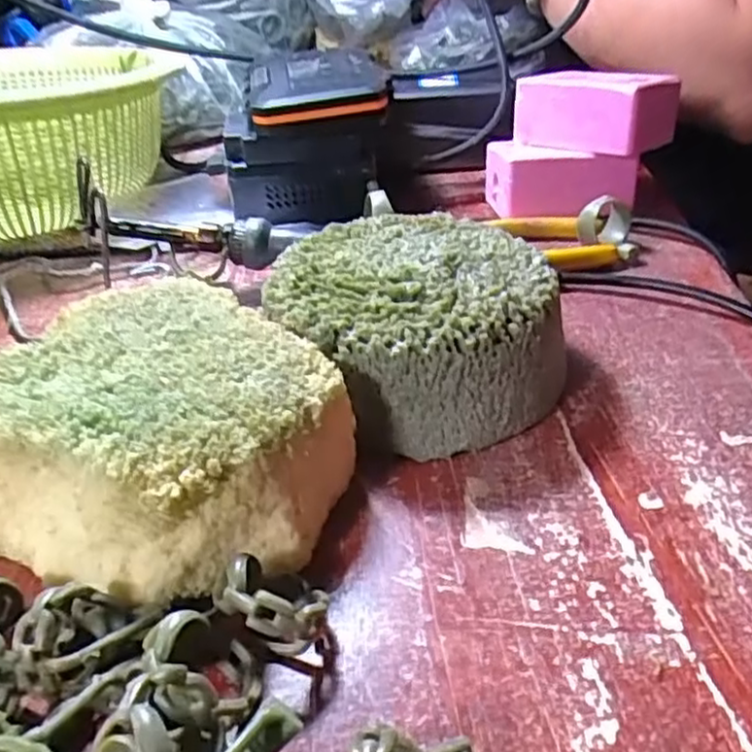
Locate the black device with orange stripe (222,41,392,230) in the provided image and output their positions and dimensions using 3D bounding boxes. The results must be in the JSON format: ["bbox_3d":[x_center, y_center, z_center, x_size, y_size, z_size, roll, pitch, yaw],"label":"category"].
[{"bbox_3d":[-0.038,-0.136,0.401,0.084,0.070,0.094,-5,35,-3],"label":"black device with orange stripe"}]

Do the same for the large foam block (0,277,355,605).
[{"bbox_3d":[-0.065,0.016,0.216,0.112,0.043,0.098,13,38,21],"label":"large foam block"}]

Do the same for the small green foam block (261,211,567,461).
[{"bbox_3d":[0.014,-0.018,0.255,0.093,0.047,0.091,-11,36,-12],"label":"small green foam block"}]

